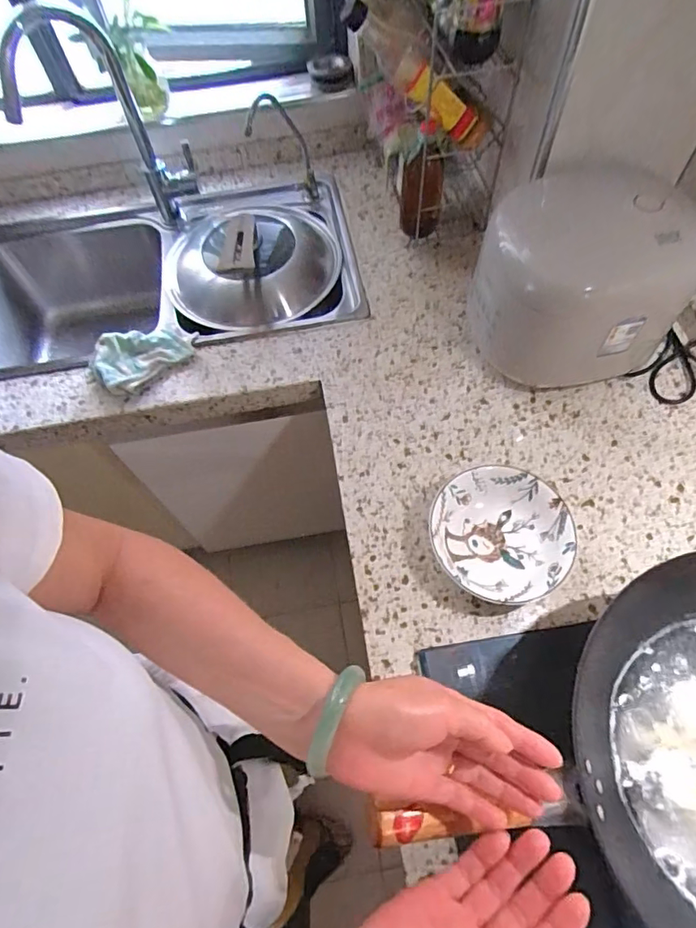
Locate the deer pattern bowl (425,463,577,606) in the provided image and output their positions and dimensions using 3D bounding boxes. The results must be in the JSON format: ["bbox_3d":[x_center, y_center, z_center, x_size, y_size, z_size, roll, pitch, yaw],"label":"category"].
[{"bbox_3d":[0.190,0.089,0.628,0.164,0.053,0.166,-2,62,3],"label":"deer pattern bowl"}]

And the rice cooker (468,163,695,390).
[{"bbox_3d":[0.302,-0.246,0.700,0.223,0.229,0.208,-2,62,3],"label":"rice cooker"}]

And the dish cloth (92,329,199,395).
[{"bbox_3d":[-0.329,-0.181,0.807,0.166,0.043,0.097,-37,66,-15],"label":"dish cloth"}]

